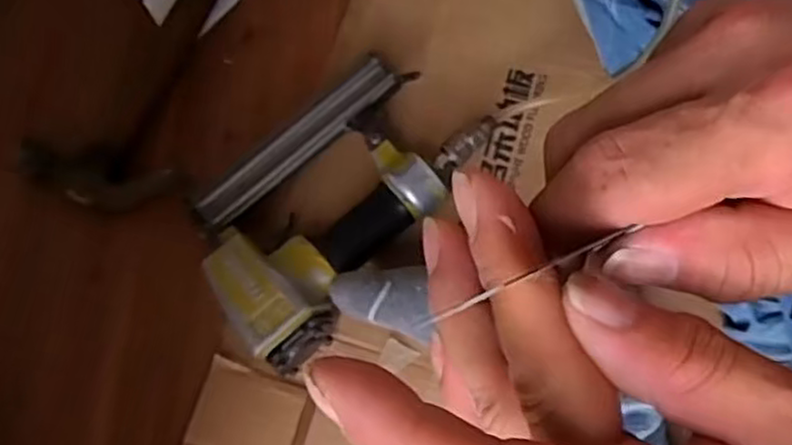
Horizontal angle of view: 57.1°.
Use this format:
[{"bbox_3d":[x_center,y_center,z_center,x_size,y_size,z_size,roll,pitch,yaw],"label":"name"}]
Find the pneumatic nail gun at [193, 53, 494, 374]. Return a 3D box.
[{"bbox_3d":[-0.055,-0.024,0.599,0.166,0.058,0.259,43,83,15],"label":"pneumatic nail gun"}]

